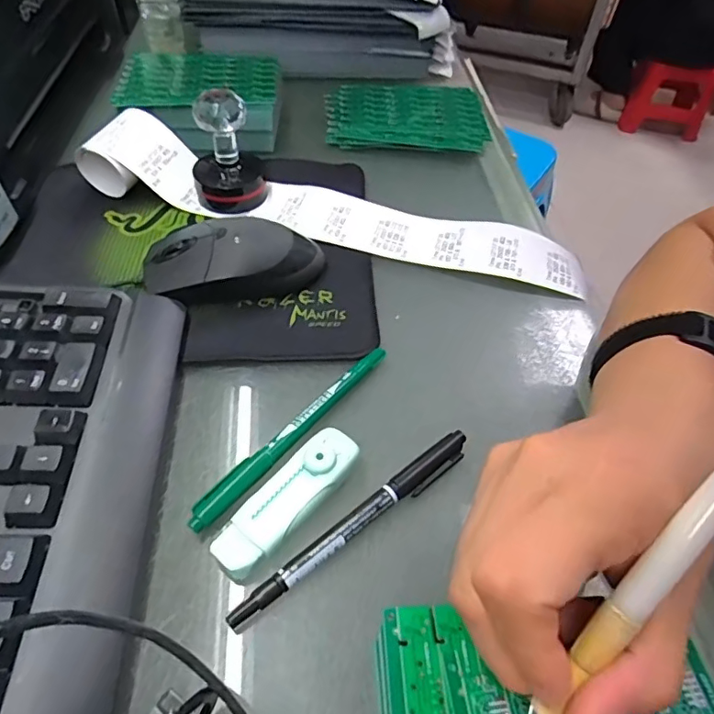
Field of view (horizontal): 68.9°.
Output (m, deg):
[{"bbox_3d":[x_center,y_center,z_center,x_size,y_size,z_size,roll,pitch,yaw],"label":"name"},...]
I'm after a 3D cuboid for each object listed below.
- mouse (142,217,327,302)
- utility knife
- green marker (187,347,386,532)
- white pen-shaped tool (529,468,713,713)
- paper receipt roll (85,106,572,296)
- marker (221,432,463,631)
[{"bbox_3d":[-0.079,-0.065,0.339,0.114,0.036,0.056,-11,53,-12],"label":"mouse"},{"bbox_3d":[-0.032,0.069,0.248,0.025,0.019,0.083,35,58,23],"label":"utility knife"},{"bbox_3d":[-0.032,0.038,0.277,0.014,0.011,0.140,34,58,22],"label":"green marker"},{"bbox_3d":[0.090,0.050,0.143,0.008,0.006,0.129,37,99,24],"label":"white pen-shaped tool"},{"bbox_3d":[-0.021,-0.118,0.382,0.373,0.040,0.066,15,52,9],"label":"paper receipt roll"},{"bbox_3d":[0.002,0.078,0.247,0.139,0.011,0.014,-32,59,-25],"label":"marker"}]

